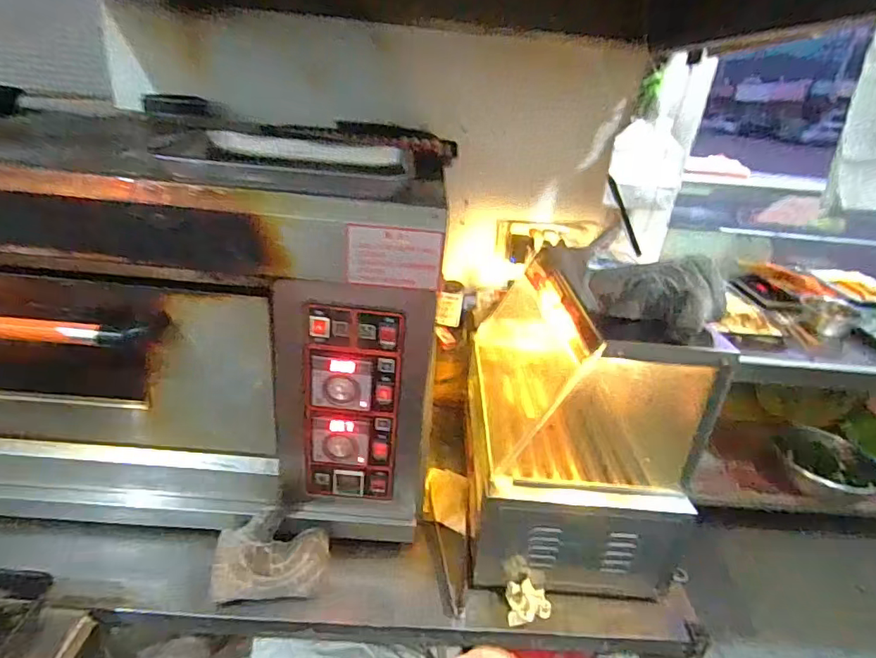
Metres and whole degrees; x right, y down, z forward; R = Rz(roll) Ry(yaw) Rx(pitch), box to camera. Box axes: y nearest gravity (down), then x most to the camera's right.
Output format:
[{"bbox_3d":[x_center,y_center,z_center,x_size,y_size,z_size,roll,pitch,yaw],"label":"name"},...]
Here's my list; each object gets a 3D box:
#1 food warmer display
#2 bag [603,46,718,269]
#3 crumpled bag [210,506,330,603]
[{"bbox_3d":[0.250,0.114,1.035,0.323,0.427,0.610,5,25,-2],"label":"food warmer display"},{"bbox_3d":[0.575,-0.447,1.386,0.190,0.503,0.166,15,27,18],"label":"bag"},{"bbox_3d":[-0.271,0.370,0.843,0.178,0.063,0.127,3,25,-6],"label":"crumpled bag"}]

